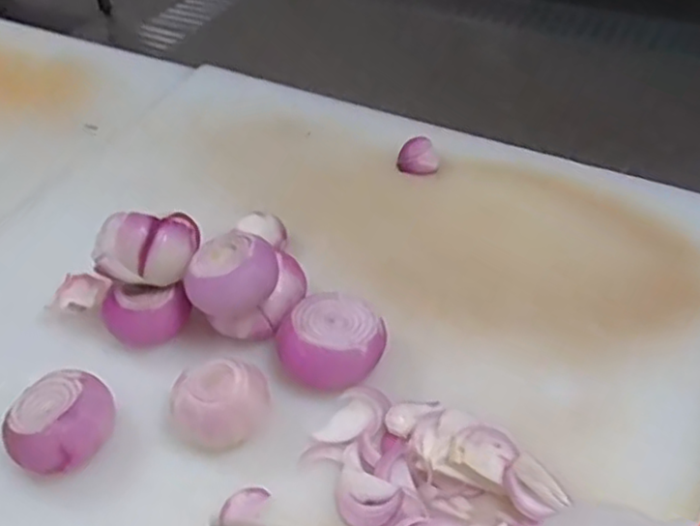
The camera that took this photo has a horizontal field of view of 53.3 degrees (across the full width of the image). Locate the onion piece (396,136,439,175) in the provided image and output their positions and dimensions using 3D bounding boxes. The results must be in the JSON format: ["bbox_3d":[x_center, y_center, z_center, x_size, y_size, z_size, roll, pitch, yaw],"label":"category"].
[{"bbox_3d":[0.085,-0.134,0.871,0.051,0.022,0.051,3,46,7],"label":"onion piece"}]

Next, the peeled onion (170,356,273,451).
[{"bbox_3d":[-0.109,0.122,0.601,0.085,0.048,0.069,-17,46,-12],"label":"peeled onion"}]

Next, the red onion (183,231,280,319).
[{"bbox_3d":[-0.109,0.010,0.647,0.084,0.055,0.065,-12,44,-8],"label":"red onion"}]

